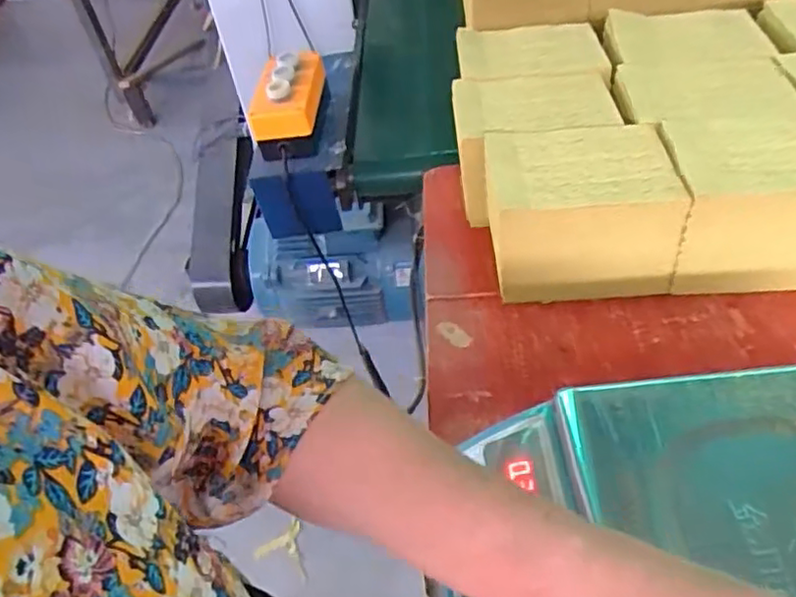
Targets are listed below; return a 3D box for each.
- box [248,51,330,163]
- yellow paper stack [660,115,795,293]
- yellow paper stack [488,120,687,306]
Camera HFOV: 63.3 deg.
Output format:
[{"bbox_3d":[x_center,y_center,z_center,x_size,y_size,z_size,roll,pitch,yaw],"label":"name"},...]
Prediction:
[{"bbox_3d":[-0.135,-0.246,0.810,0.090,0.077,0.131,-1,46,7],"label":"box"},{"bbox_3d":[0.335,-0.092,0.613,0.162,0.117,0.138,-1,46,6],"label":"yellow paper stack"},{"bbox_3d":[0.170,-0.081,0.625,0.163,0.120,0.119,-3,46,5],"label":"yellow paper stack"}]

